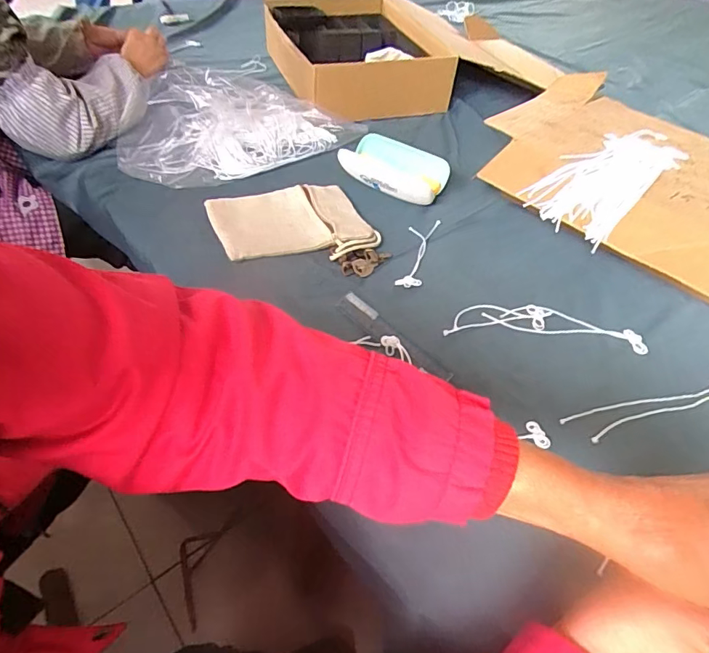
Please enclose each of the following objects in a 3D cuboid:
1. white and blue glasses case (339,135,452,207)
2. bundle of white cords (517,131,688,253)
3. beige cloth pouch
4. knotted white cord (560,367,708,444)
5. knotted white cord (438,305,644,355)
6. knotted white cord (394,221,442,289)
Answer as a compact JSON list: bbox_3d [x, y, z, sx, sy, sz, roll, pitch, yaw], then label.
[{"bbox_3d":[0.060,-0.237,0.729,0.157,0.058,0.086,26,51,17],"label":"white and blue glasses case"},{"bbox_3d":[0.346,-0.196,0.635,0.257,0.041,0.115,-29,55,-28],"label":"bundle of white cords"},{"bbox_3d":[-0.085,-0.142,0.645,0.198,0.014,0.154,-14,51,-17],"label":"beige cloth pouch"},{"bbox_3d":[0.306,0.076,0.482,0.214,0.004,0.033,-14,51,-17],"label":"knotted white cord"},{"bbox_3d":[0.211,-0.002,0.538,0.217,0.006,0.052,6,48,0],"label":"knotted white cord"},{"bbox_3d":[0.084,-0.103,0.627,0.039,0.012,0.163,14,48,7],"label":"knotted white cord"}]

